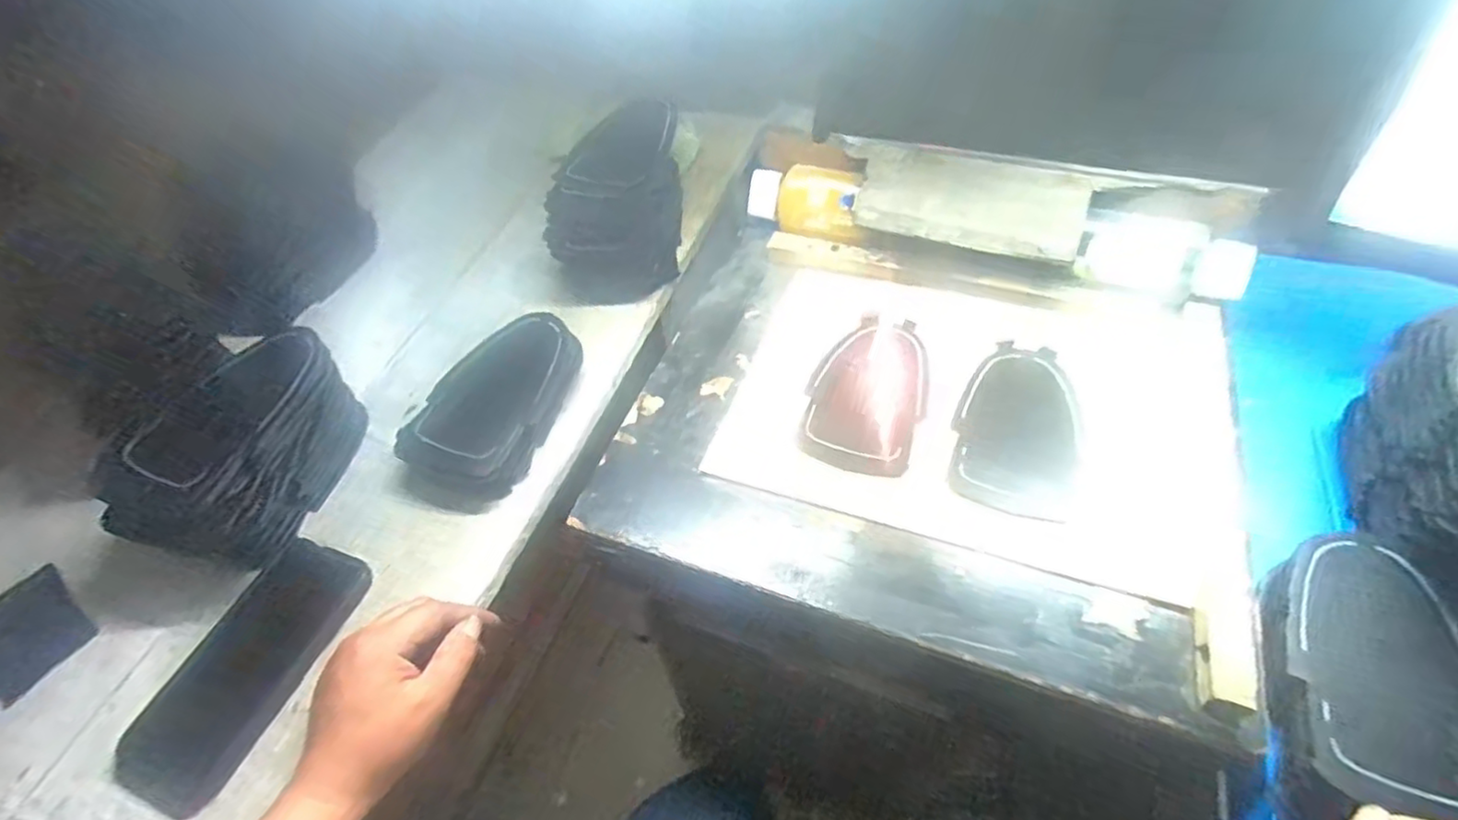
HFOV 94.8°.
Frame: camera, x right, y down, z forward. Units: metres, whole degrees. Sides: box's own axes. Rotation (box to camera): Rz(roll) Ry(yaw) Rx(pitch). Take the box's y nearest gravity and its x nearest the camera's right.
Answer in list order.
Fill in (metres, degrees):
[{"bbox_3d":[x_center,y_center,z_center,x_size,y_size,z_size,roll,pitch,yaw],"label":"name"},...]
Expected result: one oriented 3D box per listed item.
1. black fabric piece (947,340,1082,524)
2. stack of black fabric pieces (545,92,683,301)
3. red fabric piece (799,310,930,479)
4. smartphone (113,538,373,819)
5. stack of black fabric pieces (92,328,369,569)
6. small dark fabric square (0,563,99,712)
[{"bbox_3d":[0.224,0.009,0.514,0.087,0.005,0.156,16,56,18],"label":"black fabric piece"},{"bbox_3d":[-0.113,-0.212,0.676,0.118,0.126,0.163,-2,52,4],"label":"stack of black fabric pieces"},{"bbox_3d":[0.115,-0.017,0.545,0.089,0.004,0.158,16,55,17],"label":"red fabric piece"},{"bbox_3d":[-0.327,0.174,0.458,0.082,0.009,0.171,20,62,12],"label":"smartphone"},{"bbox_3d":[-0.361,0.029,0.506,0.075,0.110,0.178,11,54,14],"label":"stack of black fabric pieces"},{"bbox_3d":[-0.525,0.167,0.490,0.105,0.008,0.086,28,64,24],"label":"small dark fabric square"}]

